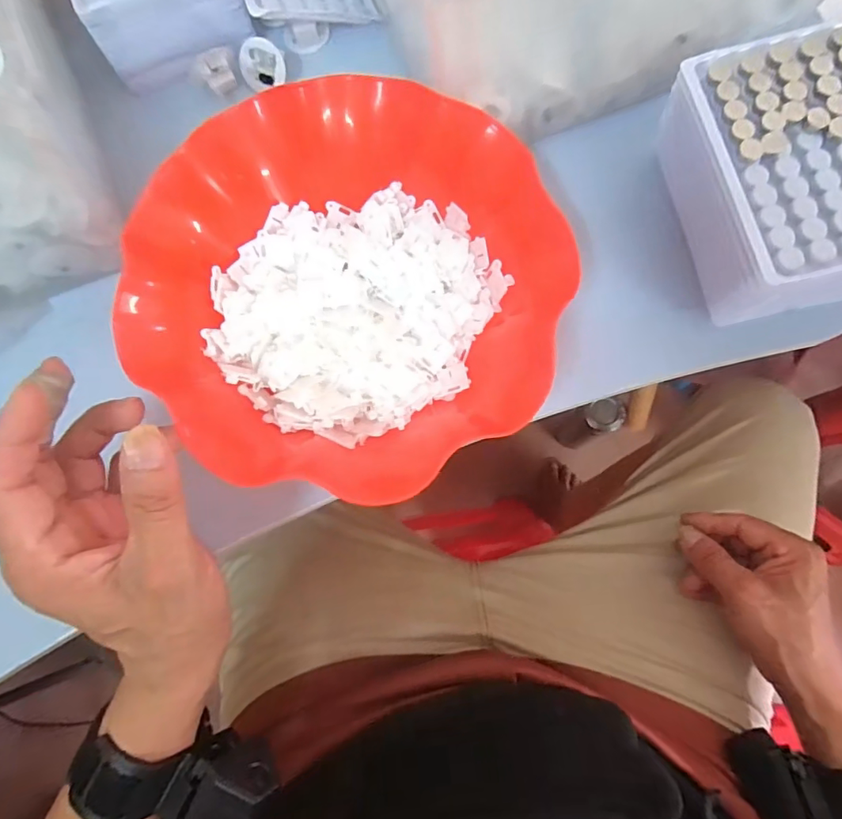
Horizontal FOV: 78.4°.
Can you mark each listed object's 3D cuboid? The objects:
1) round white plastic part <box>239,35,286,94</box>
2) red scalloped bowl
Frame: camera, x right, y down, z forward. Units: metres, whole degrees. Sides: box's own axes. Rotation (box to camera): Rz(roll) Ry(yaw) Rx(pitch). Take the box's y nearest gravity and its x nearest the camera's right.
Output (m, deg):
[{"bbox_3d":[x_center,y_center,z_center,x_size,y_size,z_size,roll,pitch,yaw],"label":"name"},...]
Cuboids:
[{"bbox_3d":[-0.108,-0.236,0.353,0.031,0.029,0.007,-8,40,16],"label":"round white plastic part"},{"bbox_3d":[-0.039,-0.065,0.287,0.223,0.052,0.215,0,78,1],"label":"red scalloped bowl"}]

